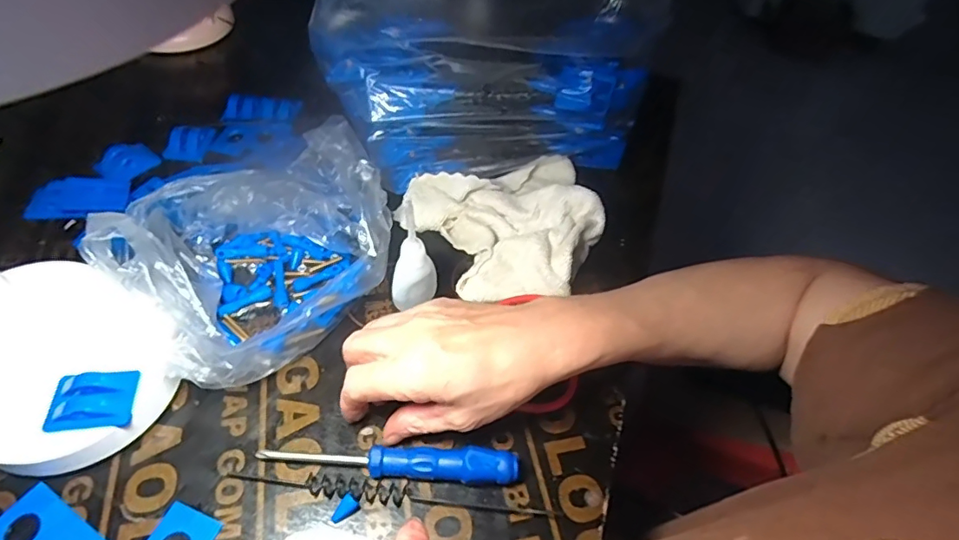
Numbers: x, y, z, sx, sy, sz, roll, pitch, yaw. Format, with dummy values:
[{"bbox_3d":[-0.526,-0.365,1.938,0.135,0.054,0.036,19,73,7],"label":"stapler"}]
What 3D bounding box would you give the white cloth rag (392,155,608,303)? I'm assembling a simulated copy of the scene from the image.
[{"bbox_3d":[0.024,-0.039,0.419,0.158,0.040,0.132,-11,54,-13],"label":"white cloth rag"}]

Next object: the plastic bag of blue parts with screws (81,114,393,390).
[{"bbox_3d":[-0.150,-0.026,0.371,0.175,0.084,0.155,-37,63,-28],"label":"plastic bag of blue parts with screws"}]

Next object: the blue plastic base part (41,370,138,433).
[{"bbox_3d":[-0.222,0.074,0.303,0.041,0.010,0.032,-3,53,-7],"label":"blue plastic base part"}]

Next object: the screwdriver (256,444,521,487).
[{"bbox_3d":[-0.053,0.115,0.315,0.151,0.016,0.017,4,52,-1],"label":"screwdriver"}]

